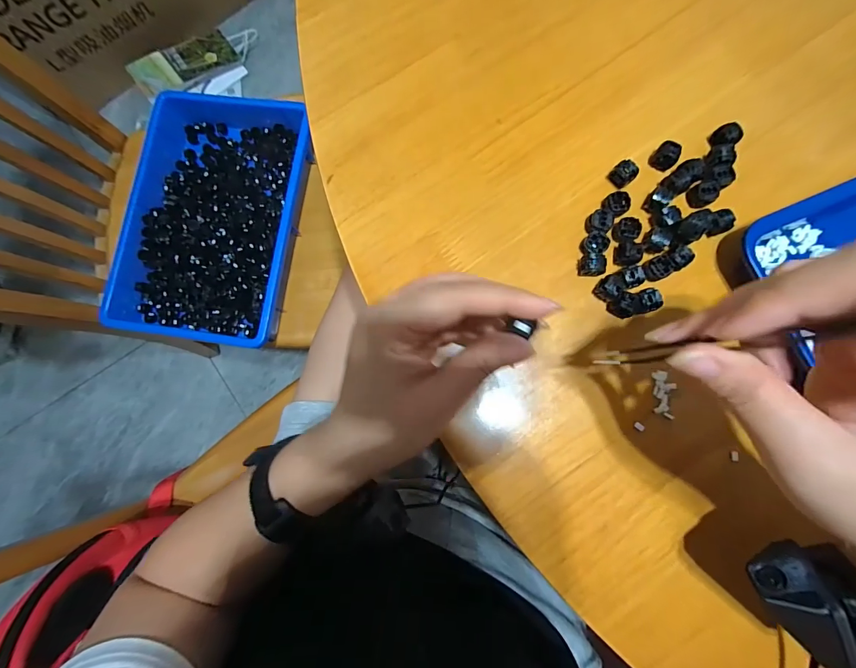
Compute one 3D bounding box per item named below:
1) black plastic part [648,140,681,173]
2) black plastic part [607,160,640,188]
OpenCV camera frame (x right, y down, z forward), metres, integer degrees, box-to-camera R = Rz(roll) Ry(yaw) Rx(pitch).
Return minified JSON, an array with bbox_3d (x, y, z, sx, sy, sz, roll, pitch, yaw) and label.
[{"bbox_3d":[0.167,-0.125,0.267,0.016,0.015,0.014,42,85,6],"label":"black plastic part"},{"bbox_3d":[0.136,-0.111,0.265,0.013,0.014,0.015,-41,84,-4],"label":"black plastic part"}]

